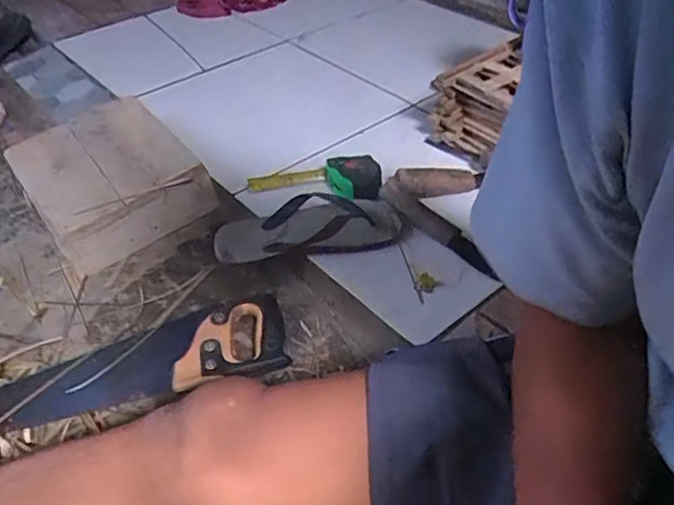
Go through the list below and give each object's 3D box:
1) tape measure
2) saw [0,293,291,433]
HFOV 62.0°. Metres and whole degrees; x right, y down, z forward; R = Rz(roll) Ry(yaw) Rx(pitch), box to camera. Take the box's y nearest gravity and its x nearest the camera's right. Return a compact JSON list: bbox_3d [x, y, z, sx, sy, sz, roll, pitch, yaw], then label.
[{"bbox_3d":[-0.037,-0.118,0.880,0.210,0.055,0.087,0,42,2],"label":"tape measure"},{"bbox_3d":[-0.287,0.139,0.666,0.455,0.046,0.120,-14,44,-14],"label":"saw"}]

